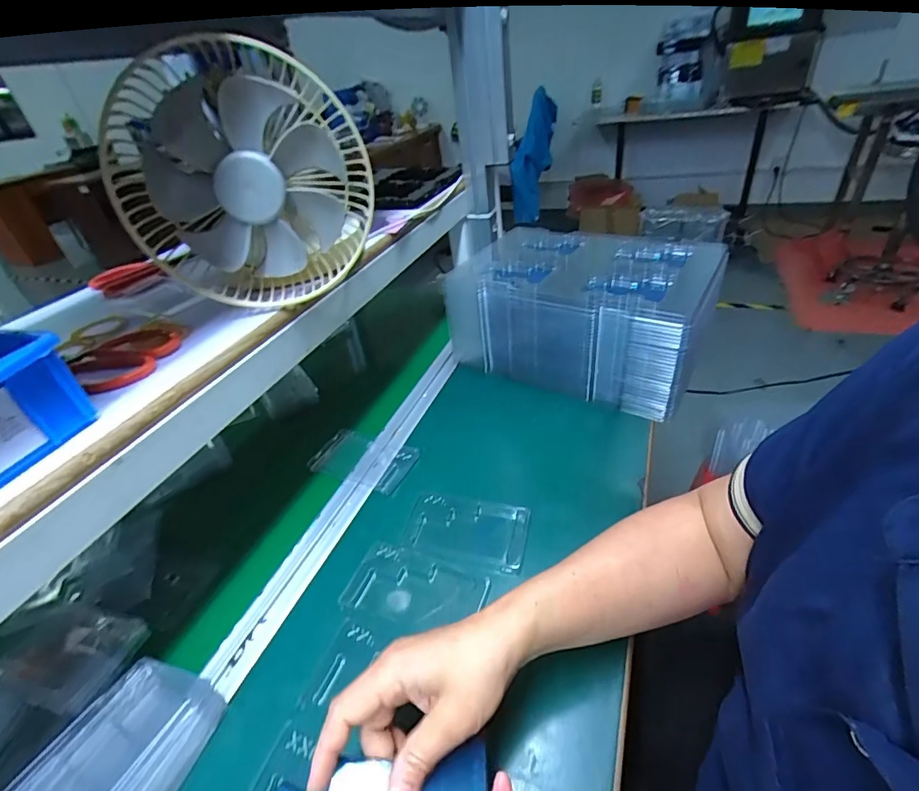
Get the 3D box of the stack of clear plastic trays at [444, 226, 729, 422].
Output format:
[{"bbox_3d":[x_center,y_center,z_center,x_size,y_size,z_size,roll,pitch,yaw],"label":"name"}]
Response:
[{"bbox_3d":[0.173,-0.127,0.687,0.352,0.159,0.225,18,43,29],"label":"stack of clear plastic trays"}]

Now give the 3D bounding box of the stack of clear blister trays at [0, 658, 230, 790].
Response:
[{"bbox_3d":[-0.246,0.264,0.316,0.087,0.049,0.131,6,39,16],"label":"stack of clear blister trays"}]

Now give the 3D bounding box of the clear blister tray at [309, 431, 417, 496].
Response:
[{"bbox_3d":[-0.127,0.080,0.580,0.140,0.009,0.079,11,40,21],"label":"clear blister tray"}]

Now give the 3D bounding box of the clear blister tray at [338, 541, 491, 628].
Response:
[{"bbox_3d":[-0.040,0.181,0.427,0.125,0.011,0.068,6,39,16],"label":"clear blister tray"}]

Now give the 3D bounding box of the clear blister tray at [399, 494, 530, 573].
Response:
[{"bbox_3d":[0.006,0.140,0.474,0.126,0.010,0.077,5,38,14],"label":"clear blister tray"}]

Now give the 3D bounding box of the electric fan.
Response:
[{"bbox_3d":[-0.180,-0.176,0.391,0.199,0.188,0.075,-13,37,-6],"label":"electric fan"}]

